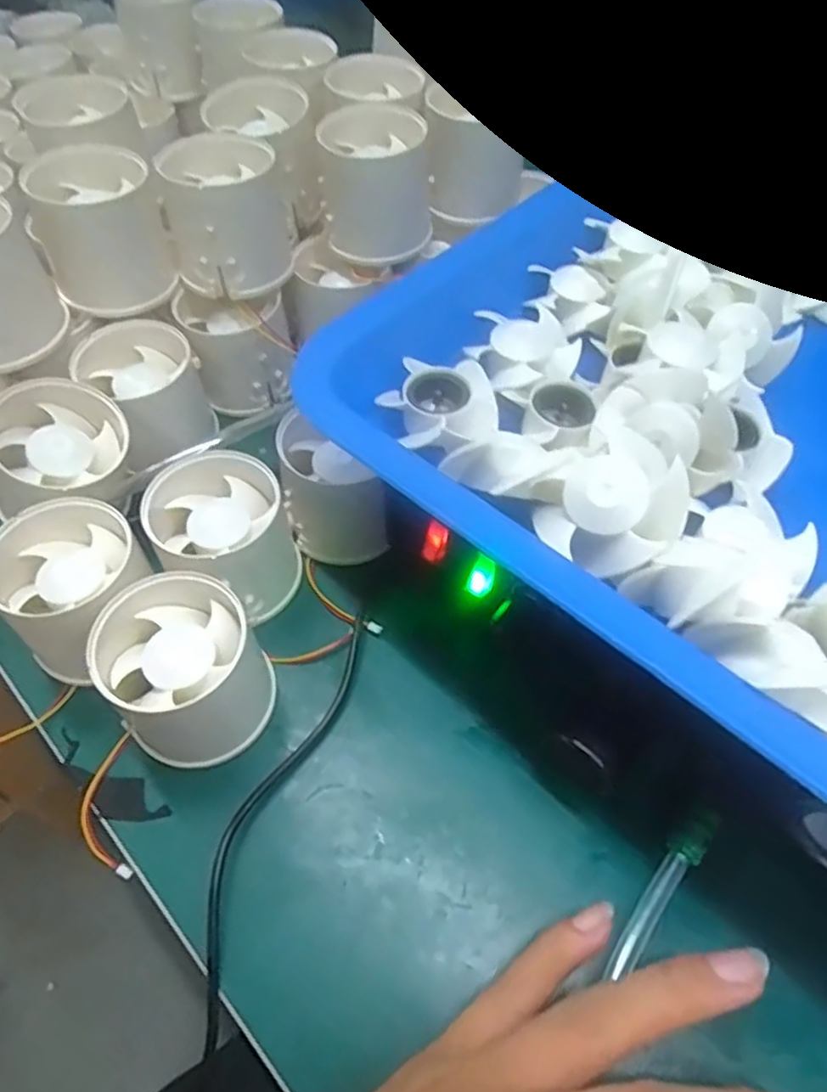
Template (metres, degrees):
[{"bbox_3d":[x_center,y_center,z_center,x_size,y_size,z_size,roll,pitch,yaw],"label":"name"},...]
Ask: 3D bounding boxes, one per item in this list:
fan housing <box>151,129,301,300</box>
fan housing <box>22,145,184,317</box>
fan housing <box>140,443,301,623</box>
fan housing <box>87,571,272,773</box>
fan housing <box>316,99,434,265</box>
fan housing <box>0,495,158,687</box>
[{"bbox_3d":[-0.086,-0.155,0.318,0.056,0.051,0.064,-5,55,-5],"label":"fan housing"},{"bbox_3d":[-0.141,-0.142,0.307,0.052,0.056,0.049,-21,58,-16],"label":"fan housing"},{"bbox_3d":[-0.077,-0.003,0.276,0.053,0.048,0.054,1,55,-1],"label":"fan housing"},{"bbox_3d":[-0.081,0.045,0.246,0.053,0.053,0.049,-34,62,-23],"label":"fan housing"},{"bbox_3d":[-0.018,-0.180,0.335,0.054,0.054,0.055,-1,55,-2],"label":"fan housing"},{"bbox_3d":[-0.126,0.019,0.262,0.052,0.052,0.053,-33,62,-22],"label":"fan housing"}]

